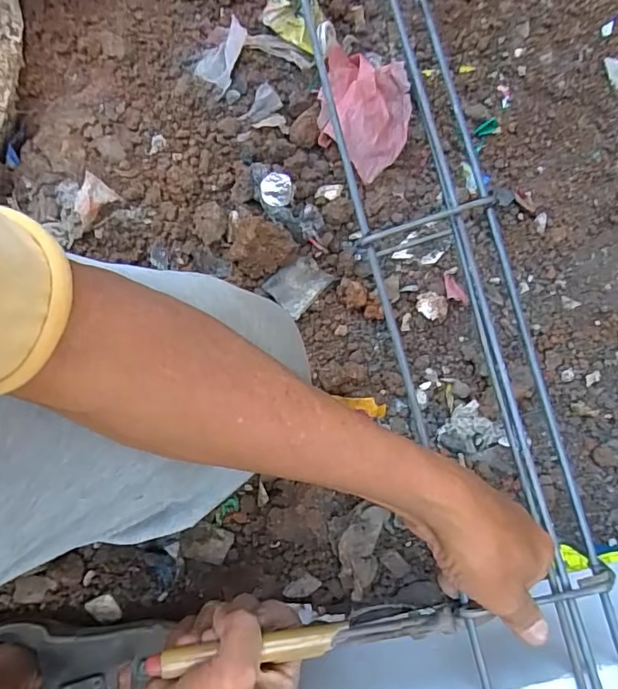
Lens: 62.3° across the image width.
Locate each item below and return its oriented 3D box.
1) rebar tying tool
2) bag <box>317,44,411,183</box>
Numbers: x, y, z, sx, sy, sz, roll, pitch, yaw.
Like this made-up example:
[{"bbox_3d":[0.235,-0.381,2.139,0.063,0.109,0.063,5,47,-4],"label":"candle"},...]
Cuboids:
[{"bbox_3d":[-0.003,0.213,0.367,0.225,0.019,0.019,-6,79,-5],"label":"rebar tying tool"},{"bbox_3d":[0.069,-0.287,0.646,0.113,0.062,0.160,10,83,2],"label":"bag"}]

